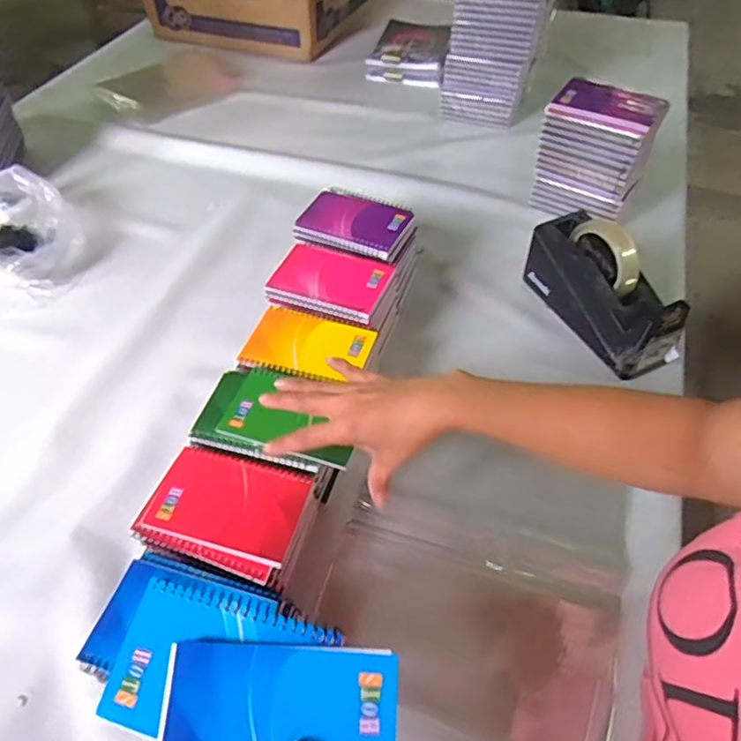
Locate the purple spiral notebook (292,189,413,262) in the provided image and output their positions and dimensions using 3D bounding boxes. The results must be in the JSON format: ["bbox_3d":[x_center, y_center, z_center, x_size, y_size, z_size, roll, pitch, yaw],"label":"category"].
[{"bbox_3d":[-0.020,-0.188,0.707,0.127,0.020,0.094,22,55,17],"label":"purple spiral notebook"}]

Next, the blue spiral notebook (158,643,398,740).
[{"bbox_3d":[-0.052,0.200,0.318,0.132,0.006,0.082,-1,69,2],"label":"blue spiral notebook"}]

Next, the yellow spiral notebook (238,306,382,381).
[{"bbox_3d":[-0.066,-0.028,0.605,0.126,0.009,0.085,13,53,11],"label":"yellow spiral notebook"}]

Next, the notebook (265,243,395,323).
[{"bbox_3d":[-0.046,-0.108,0.656,0.128,0.012,0.095,17,54,14],"label":"notebook"}]

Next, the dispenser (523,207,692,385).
[{"bbox_3d":[0.277,-0.098,0.672,0.070,0.121,0.205,-21,54,-14],"label":"dispenser"}]

